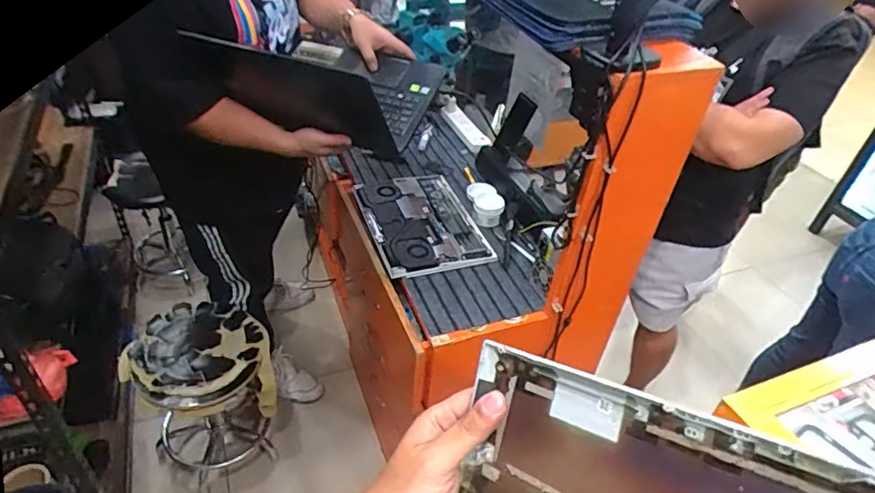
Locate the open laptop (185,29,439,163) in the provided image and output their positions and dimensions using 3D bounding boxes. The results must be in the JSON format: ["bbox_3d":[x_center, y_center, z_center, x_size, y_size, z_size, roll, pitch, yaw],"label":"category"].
[{"bbox_3d":[-0.209,-0.346,1.103,0.360,0.203,0.382,20,42,15],"label":"open laptop"}]

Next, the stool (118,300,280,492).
[{"bbox_3d":[-0.633,0.447,1.538,0.331,0.491,0.319,4,40,-4],"label":"stool"}]

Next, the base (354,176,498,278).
[{"bbox_3d":[-0.045,-0.070,1.347,0.253,0.033,0.381,-12,41,-18],"label":"base"}]

